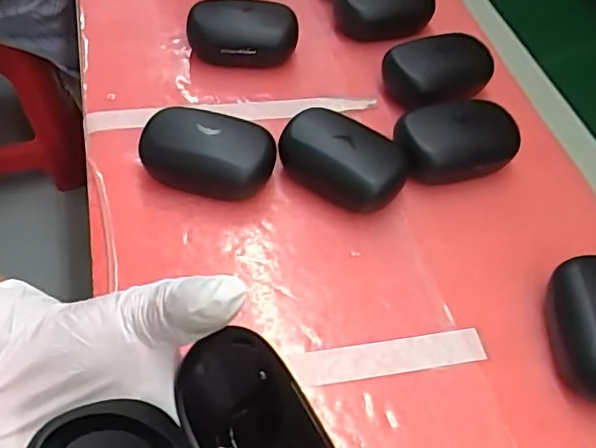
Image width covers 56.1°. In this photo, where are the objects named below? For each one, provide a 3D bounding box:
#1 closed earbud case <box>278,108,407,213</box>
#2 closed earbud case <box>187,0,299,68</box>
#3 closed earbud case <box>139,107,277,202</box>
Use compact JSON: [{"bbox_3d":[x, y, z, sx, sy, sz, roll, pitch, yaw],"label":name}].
[{"bbox_3d":[0.030,-0.043,0.374,0.084,0.038,0.052,29,57,17],"label":"closed earbud case"},{"bbox_3d":[-0.044,-0.151,0.451,0.086,0.036,0.051,-1,54,-4],"label":"closed earbud case"},{"bbox_3d":[-0.059,-0.047,0.371,0.086,0.037,0.053,12,54,5],"label":"closed earbud case"}]

